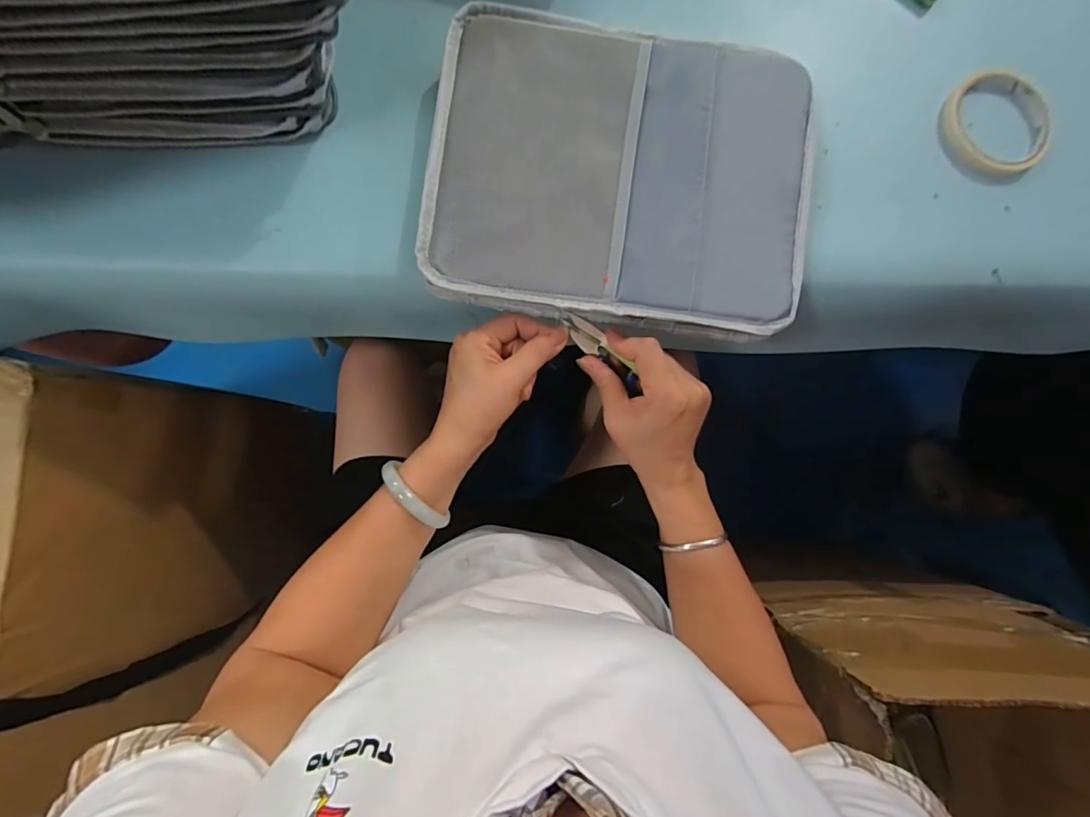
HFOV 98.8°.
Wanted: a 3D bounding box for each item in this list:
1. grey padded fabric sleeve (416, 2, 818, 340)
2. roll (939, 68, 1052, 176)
[{"bbox_3d":[0.060,-0.177,0.364,0.285,0.042,0.214,7,87,0],"label":"grey padded fabric sleeve"},{"bbox_3d":[0.377,-0.238,0.390,0.084,0.012,0.084,0,86,-3],"label":"roll"}]

